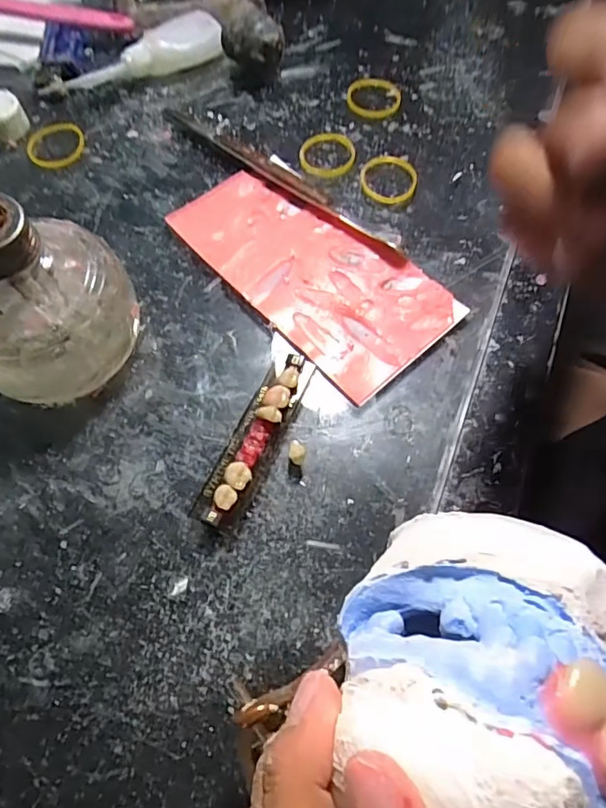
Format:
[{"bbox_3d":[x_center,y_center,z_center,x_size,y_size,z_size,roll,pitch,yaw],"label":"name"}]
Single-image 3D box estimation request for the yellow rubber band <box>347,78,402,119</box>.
[{"bbox_3d":[0.044,-0.187,0.325,0.033,0.004,0.034,-1,64,-1],"label":"yellow rubber band"}]

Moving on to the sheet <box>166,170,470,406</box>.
[{"bbox_3d":[0.003,-0.070,0.270,0.072,0.004,0.145,-41,71,-17],"label":"sheet"}]

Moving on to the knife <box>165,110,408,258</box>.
[{"bbox_3d":[-0.016,-0.125,0.293,0.171,0.010,0.011,38,70,16],"label":"knife"}]

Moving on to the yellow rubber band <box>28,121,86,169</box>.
[{"bbox_3d":[-0.144,-0.151,0.310,0.032,0.004,0.035,1,64,0],"label":"yellow rubber band"}]

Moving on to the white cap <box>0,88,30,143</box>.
[{"bbox_3d":[-0.175,-0.165,0.309,0.027,0.017,0.029,0,64,0],"label":"white cap"}]

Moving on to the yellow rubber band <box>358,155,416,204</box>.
[{"bbox_3d":[0.048,-0.125,0.296,0.031,0.004,0.034,13,65,6],"label":"yellow rubber band"}]

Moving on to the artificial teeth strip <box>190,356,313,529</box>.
[{"bbox_3d":[-0.020,0.013,0.228,0.020,0.012,0.083,23,66,10],"label":"artificial teeth strip"}]

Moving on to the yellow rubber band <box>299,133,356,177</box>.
[{"bbox_3d":[0.014,-0.143,0.305,0.030,0.004,0.034,18,66,8],"label":"yellow rubber band"}]

